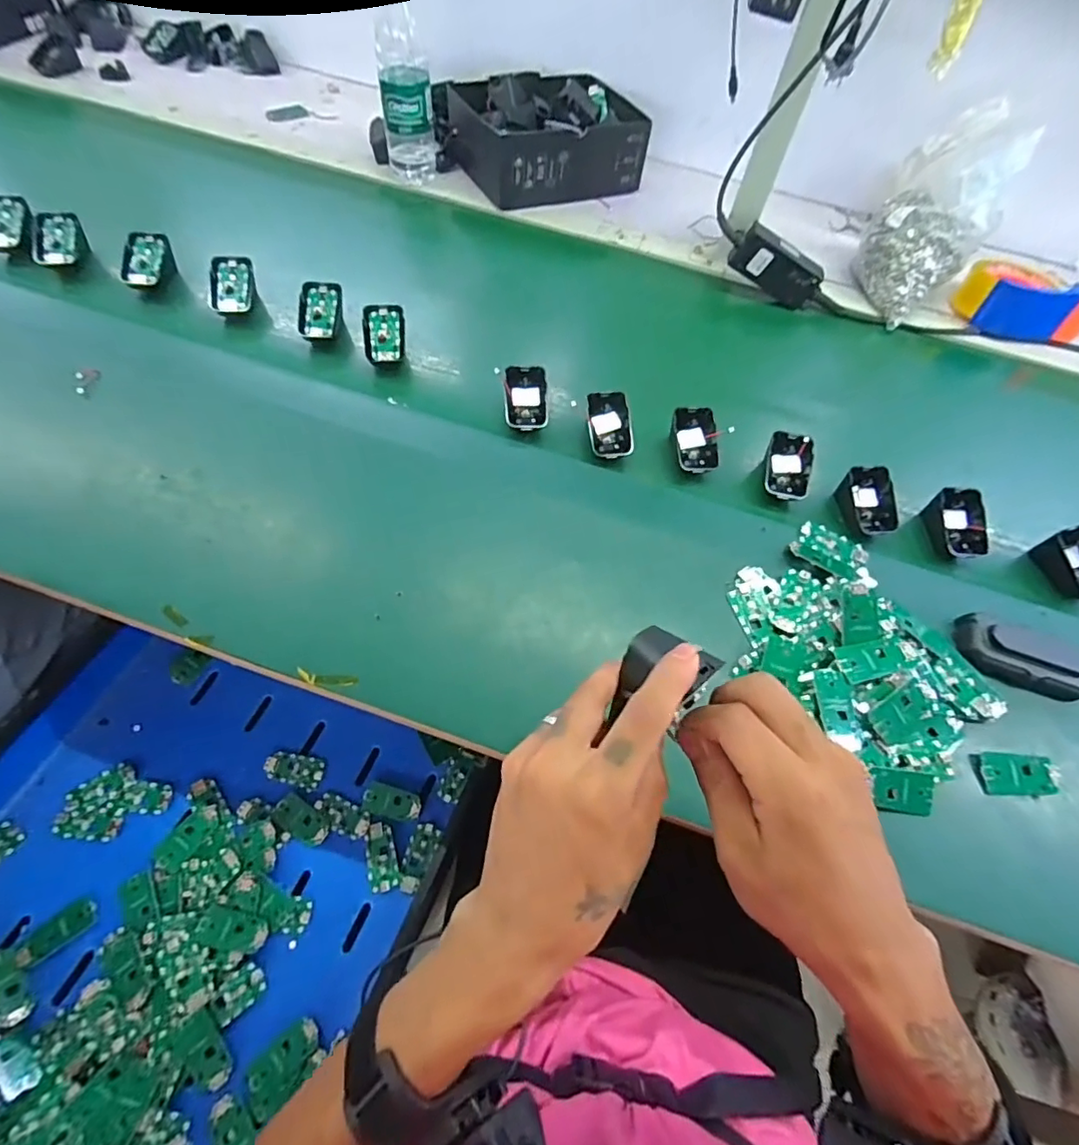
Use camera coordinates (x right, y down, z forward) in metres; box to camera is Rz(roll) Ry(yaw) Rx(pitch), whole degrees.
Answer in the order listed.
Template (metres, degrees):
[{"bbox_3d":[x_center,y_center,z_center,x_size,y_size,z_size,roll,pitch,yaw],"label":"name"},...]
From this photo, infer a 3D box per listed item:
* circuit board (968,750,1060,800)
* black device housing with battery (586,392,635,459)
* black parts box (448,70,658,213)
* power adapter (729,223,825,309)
[{"bbox_3d":[0.385,0.163,0.444,0.069,0.011,0.032,3,59,-4],"label":"circuit board"},{"bbox_3d":[0.073,-0.153,0.572,0.042,0.018,0.068,-9,90,8],"label":"black device housing with battery"},{"bbox_3d":[0.019,-0.640,0.809,0.263,0.088,0.178,-17,63,-15],"label":"black parts box"},{"bbox_3d":[0.305,-0.392,0.705,0.121,0.055,0.030,25,61,-17],"label":"power adapter"}]

